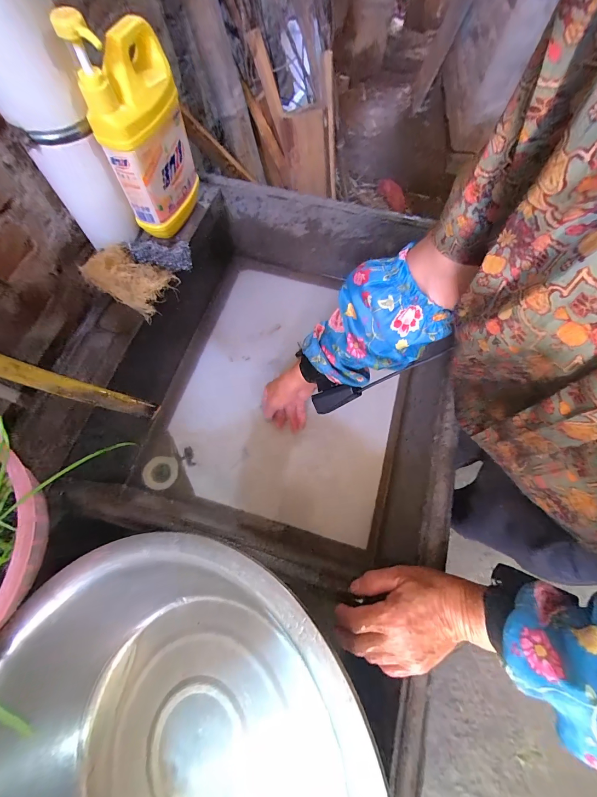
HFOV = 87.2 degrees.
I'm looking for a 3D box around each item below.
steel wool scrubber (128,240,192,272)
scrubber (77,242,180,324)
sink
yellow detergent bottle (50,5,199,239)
[{"bbox_3d":[-0.211,-0.221,0.482,0.087,0.038,0.018,2,39,-16],"label":"steel wool scrubber"},{"bbox_3d":[-0.251,-0.183,0.470,0.104,0.060,0.078,27,70,8],"label":"scrubber"},{"bbox_3d":[-0.014,-0.075,0.540,0.469,0.187,0.572,12,69,2],"label":"sink"},{"bbox_3d":[-0.206,-0.363,0.424,0.055,0.232,0.130,13,69,3],"label":"yellow detergent bottle"}]

